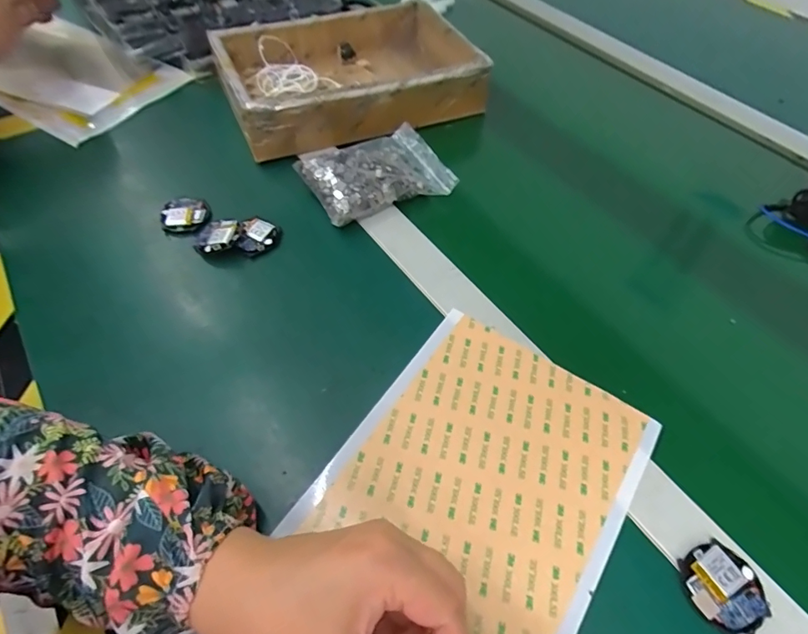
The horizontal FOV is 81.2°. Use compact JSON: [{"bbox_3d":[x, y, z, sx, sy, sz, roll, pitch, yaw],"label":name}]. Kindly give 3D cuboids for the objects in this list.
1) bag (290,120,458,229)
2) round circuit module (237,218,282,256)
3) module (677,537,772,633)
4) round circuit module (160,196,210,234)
[{"bbox_3d":[-0.027,-0.143,0.461,0.137,0.037,0.095,-25,58,-17],"label":"bag"},{"bbox_3d":[-0.133,-0.071,0.424,0.033,0.014,0.035,0,54,0],"label":"round circuit module"},{"bbox_3d":[0.182,0.154,0.267,0.042,0.006,0.043,0,54,0],"label":"module"},{"bbox_3d":[-0.203,-0.093,0.437,0.042,0.013,0.035,-20,57,-14],"label":"round circuit module"}]

